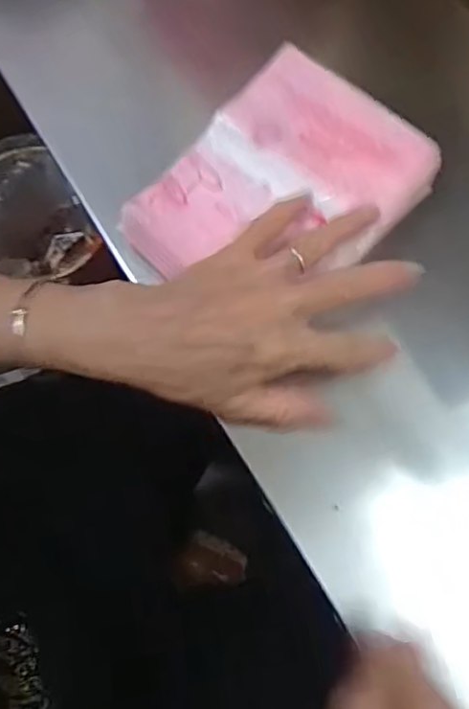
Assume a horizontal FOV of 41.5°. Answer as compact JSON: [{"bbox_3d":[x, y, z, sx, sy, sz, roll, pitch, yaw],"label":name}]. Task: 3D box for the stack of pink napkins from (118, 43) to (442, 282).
[{"bbox_3d":[0.031,-0.098,0.384,0.125,0.029,0.165,39,79,12],"label":"stack of pink napkins"}]

